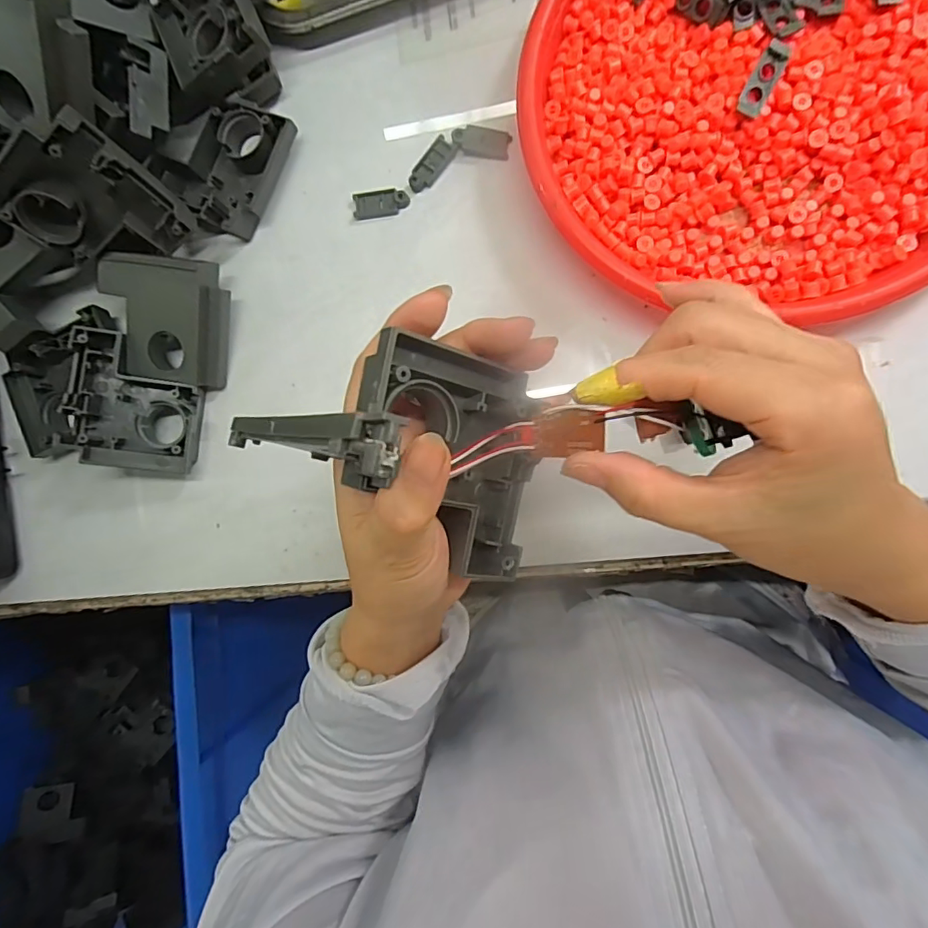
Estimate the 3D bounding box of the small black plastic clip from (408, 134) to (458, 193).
[{"bbox_3d":[-0.021,-0.184,0.320,0.015,0.004,0.035,43,96,8],"label":"small black plastic clip"}]

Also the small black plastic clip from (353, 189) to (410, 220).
[{"bbox_3d":[-0.052,-0.164,0.326,0.036,0.004,0.016,-3,89,10],"label":"small black plastic clip"}]

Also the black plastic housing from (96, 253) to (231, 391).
[{"bbox_3d":[-0.188,-0.092,0.326,0.077,0.024,0.072,10,96,-6],"label":"black plastic housing"}]

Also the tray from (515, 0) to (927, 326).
[{"bbox_3d":[0.159,-0.202,0.275,0.243,0.031,0.230,0,90,10],"label":"tray"}]

